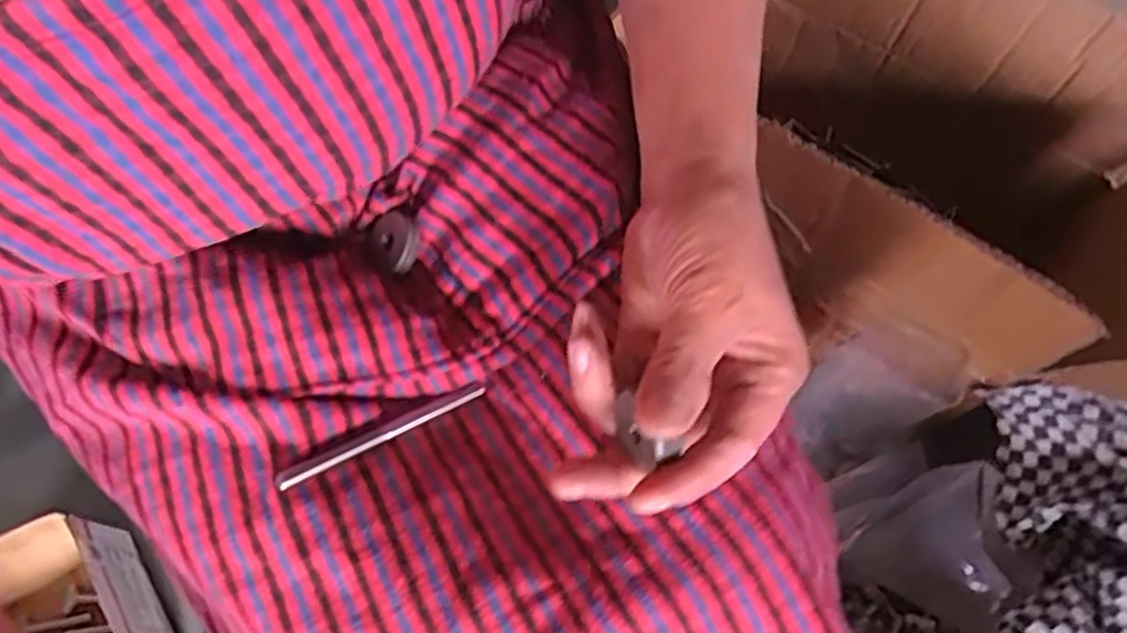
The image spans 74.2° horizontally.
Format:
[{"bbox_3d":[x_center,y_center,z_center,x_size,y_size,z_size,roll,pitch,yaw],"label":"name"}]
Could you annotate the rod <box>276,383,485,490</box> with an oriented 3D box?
[{"bbox_3d":[-0.073,0.048,0.308,0.093,0.008,0.007,-23,67,-38],"label":"rod"}]

